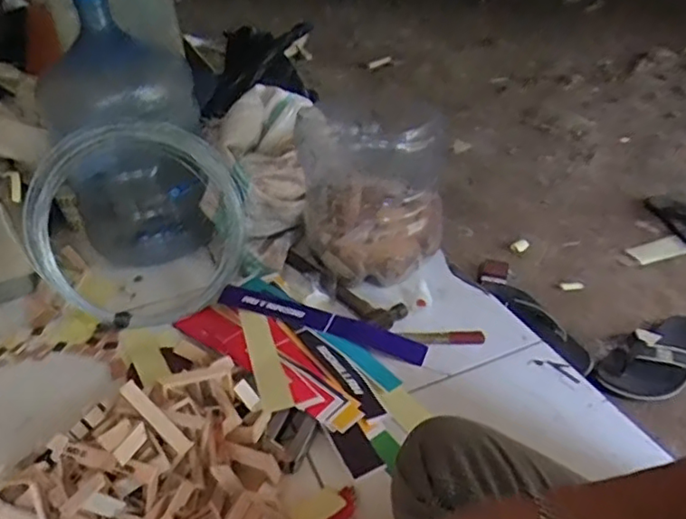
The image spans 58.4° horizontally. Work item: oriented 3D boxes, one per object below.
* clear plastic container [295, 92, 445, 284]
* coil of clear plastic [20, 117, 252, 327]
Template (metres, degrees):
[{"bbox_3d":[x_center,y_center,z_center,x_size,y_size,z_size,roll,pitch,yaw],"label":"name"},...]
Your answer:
[{"bbox_3d":[0.047,-0.087,1.010,0.234,0.276,0.106,0,36,0],"label":"clear plastic container"},{"bbox_3d":[-0.332,-0.059,1.008,0.343,0.340,0.066,36,4,-16],"label":"coil of clear plastic"}]

